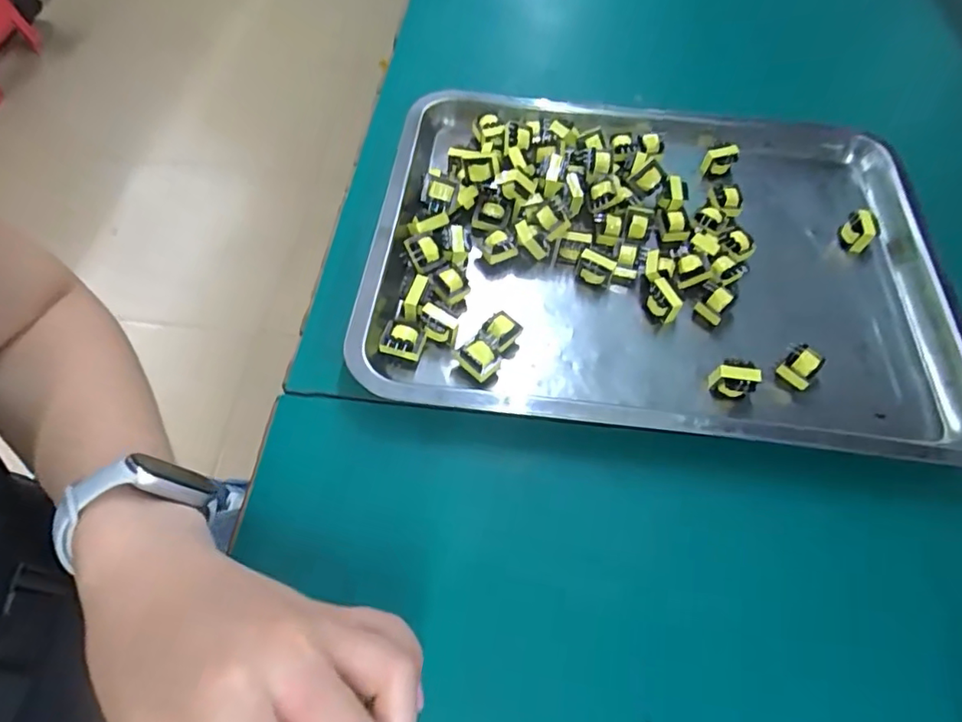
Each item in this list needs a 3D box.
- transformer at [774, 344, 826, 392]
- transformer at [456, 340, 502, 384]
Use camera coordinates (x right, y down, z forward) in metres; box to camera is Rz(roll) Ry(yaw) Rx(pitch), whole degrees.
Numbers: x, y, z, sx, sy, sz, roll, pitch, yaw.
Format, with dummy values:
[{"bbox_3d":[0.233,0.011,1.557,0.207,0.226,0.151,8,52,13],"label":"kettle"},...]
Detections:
[{"bbox_3d":[0.200,0.004,0.351,0.021,0.021,0.019,32,63,16],"label":"transformer"},{"bbox_3d":[-0.001,0.001,0.345,0.021,0.023,0.018,39,65,19],"label":"transformer"}]

